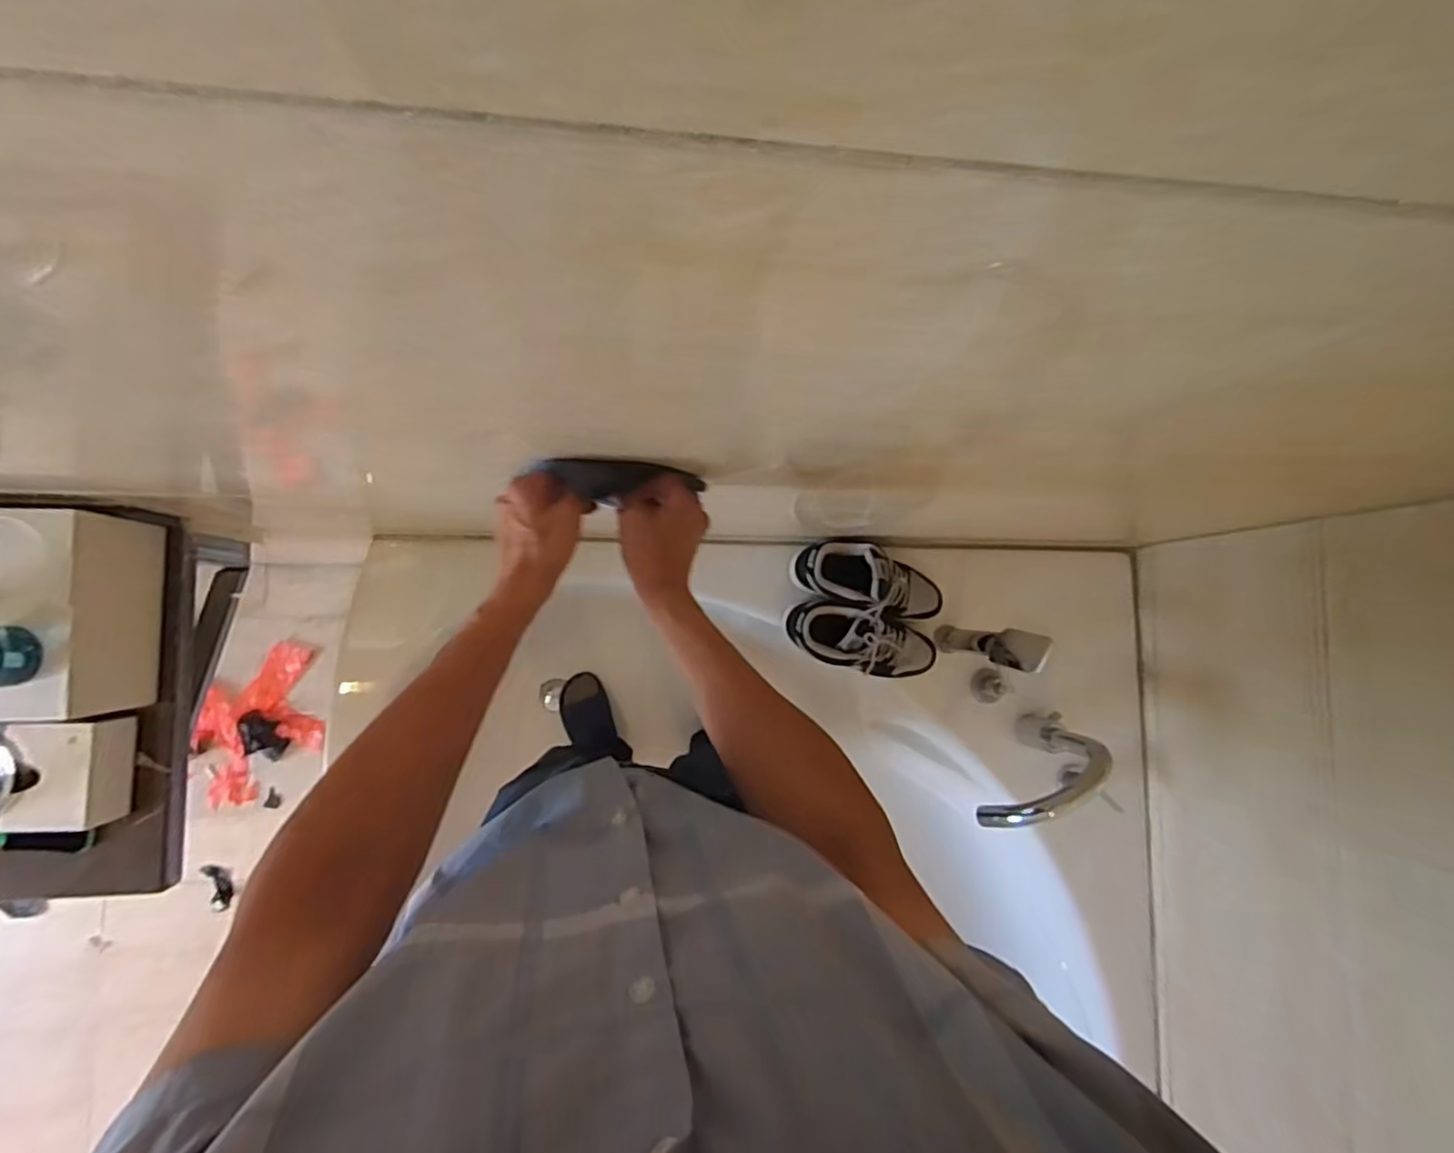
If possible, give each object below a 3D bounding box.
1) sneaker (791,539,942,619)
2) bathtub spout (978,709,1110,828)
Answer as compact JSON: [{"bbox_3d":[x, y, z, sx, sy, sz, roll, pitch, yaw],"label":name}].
[{"bbox_3d":[0.243,0.009,1.076,0.267,0.101,0.101,15,84,-6],"label":"sneaker"},{"bbox_3d":[0.476,0.304,1.016,0.229,0.217,0.073,-27,90,-8],"label":"bathtub spout"}]

